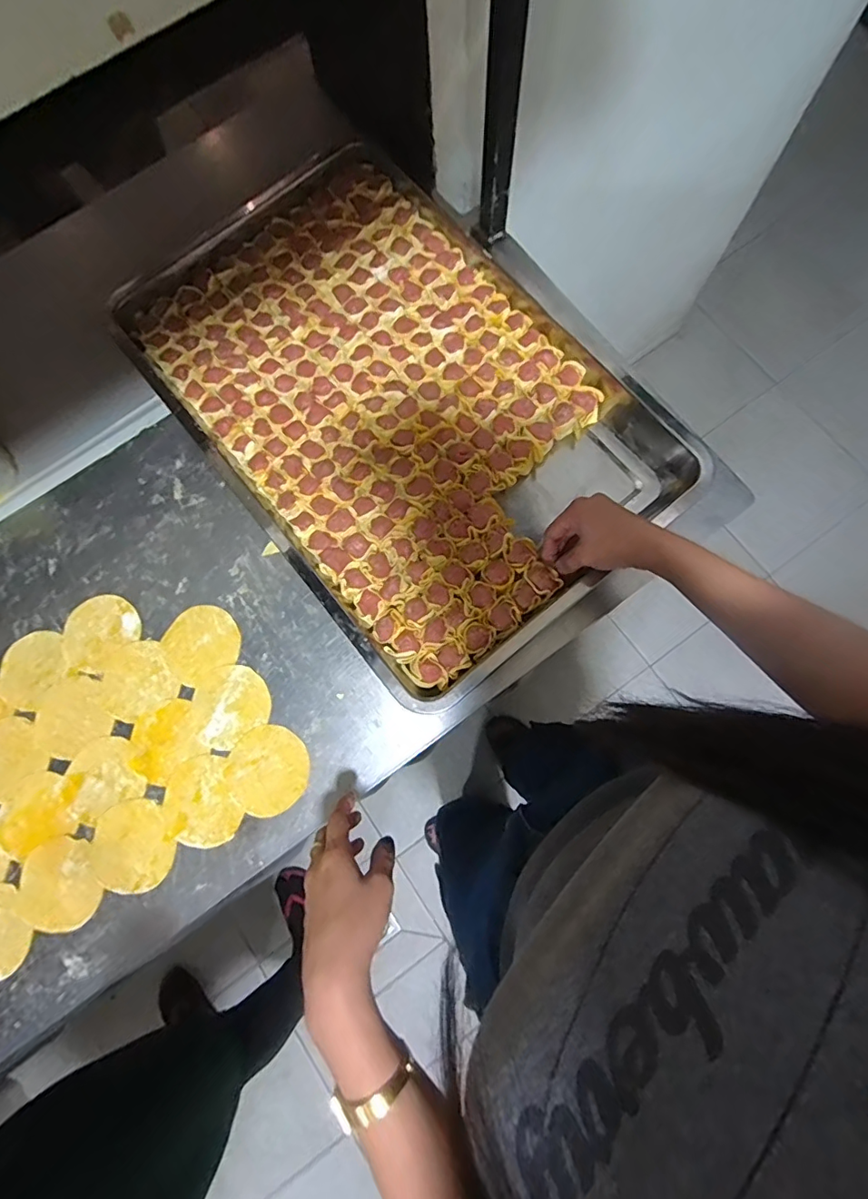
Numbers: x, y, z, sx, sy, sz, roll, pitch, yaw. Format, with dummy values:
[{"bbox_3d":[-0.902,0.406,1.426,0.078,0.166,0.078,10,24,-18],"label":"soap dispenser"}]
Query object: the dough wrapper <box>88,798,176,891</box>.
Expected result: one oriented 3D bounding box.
[{"bbox_3d":[-0.298,0.244,0.507,0.079,0.004,0.084,0,77,1],"label":"dough wrapper"}]

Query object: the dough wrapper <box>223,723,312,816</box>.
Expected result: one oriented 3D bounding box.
[{"bbox_3d":[-0.166,0.170,0.514,0.081,0.004,0.082,0,77,1],"label":"dough wrapper"}]

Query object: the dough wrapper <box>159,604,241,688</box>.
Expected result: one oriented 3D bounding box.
[{"bbox_3d":[-0.248,0.044,0.552,0.074,0.004,0.073,-30,78,-5],"label":"dough wrapper"}]

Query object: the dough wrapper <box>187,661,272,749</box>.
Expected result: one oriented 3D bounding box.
[{"bbox_3d":[-0.216,0.109,0.536,0.084,0.004,0.077,-36,79,-7],"label":"dough wrapper"}]

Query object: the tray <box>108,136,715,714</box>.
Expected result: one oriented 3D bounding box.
[{"bbox_3d":[-0.040,-0.220,0.562,0.386,0.041,0.578,-38,79,-7],"label":"tray"}]

